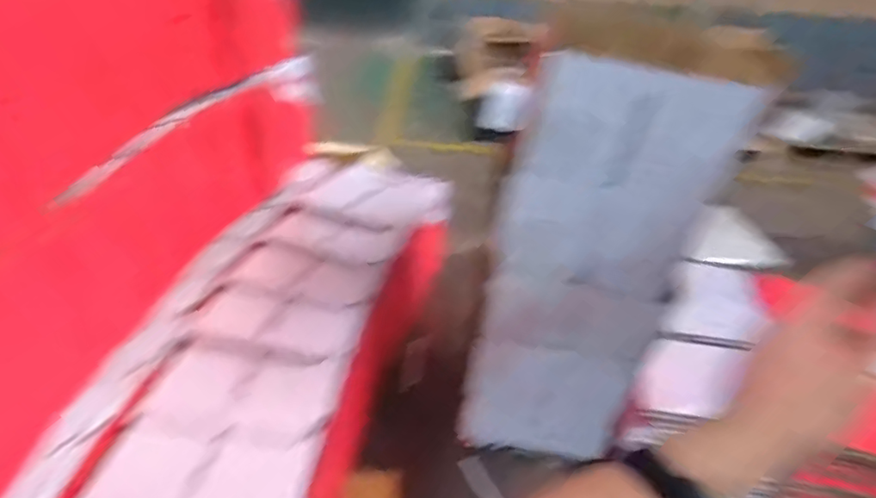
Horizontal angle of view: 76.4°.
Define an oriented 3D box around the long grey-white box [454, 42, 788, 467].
[{"bbox_3d":[0.145,0.043,0.565,0.192,0.458,0.035,8,35,7],"label":"long grey-white box"}]

